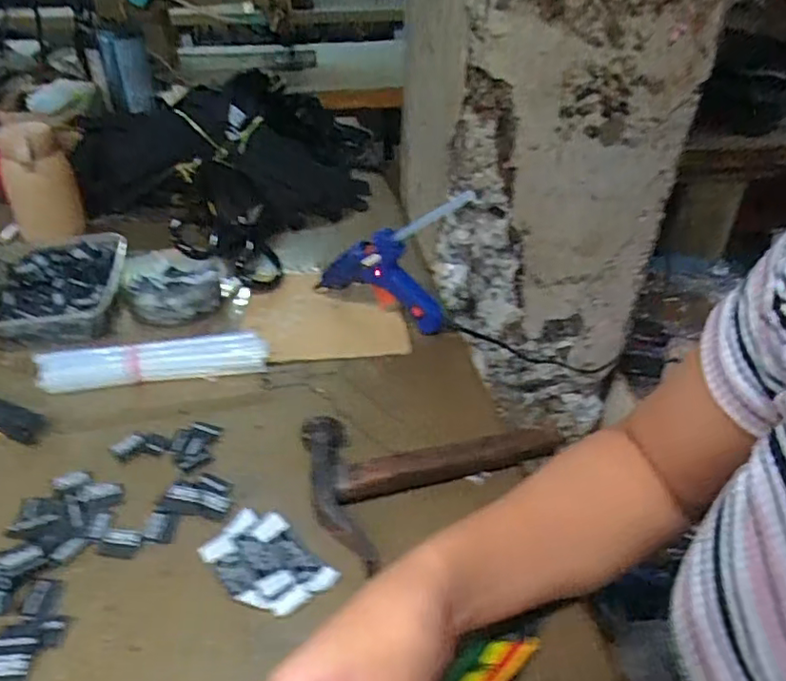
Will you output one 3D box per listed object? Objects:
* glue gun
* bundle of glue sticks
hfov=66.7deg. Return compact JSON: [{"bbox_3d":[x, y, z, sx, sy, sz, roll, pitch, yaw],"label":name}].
[{"bbox_3d":[-0.007,-0.081,0.565,0.148,0.137,0.030,16,37,19],"label":"glue gun"},{"bbox_3d":[-0.207,0.018,0.521,0.186,0.028,0.027,-7,36,-12],"label":"bundle of glue sticks"}]

